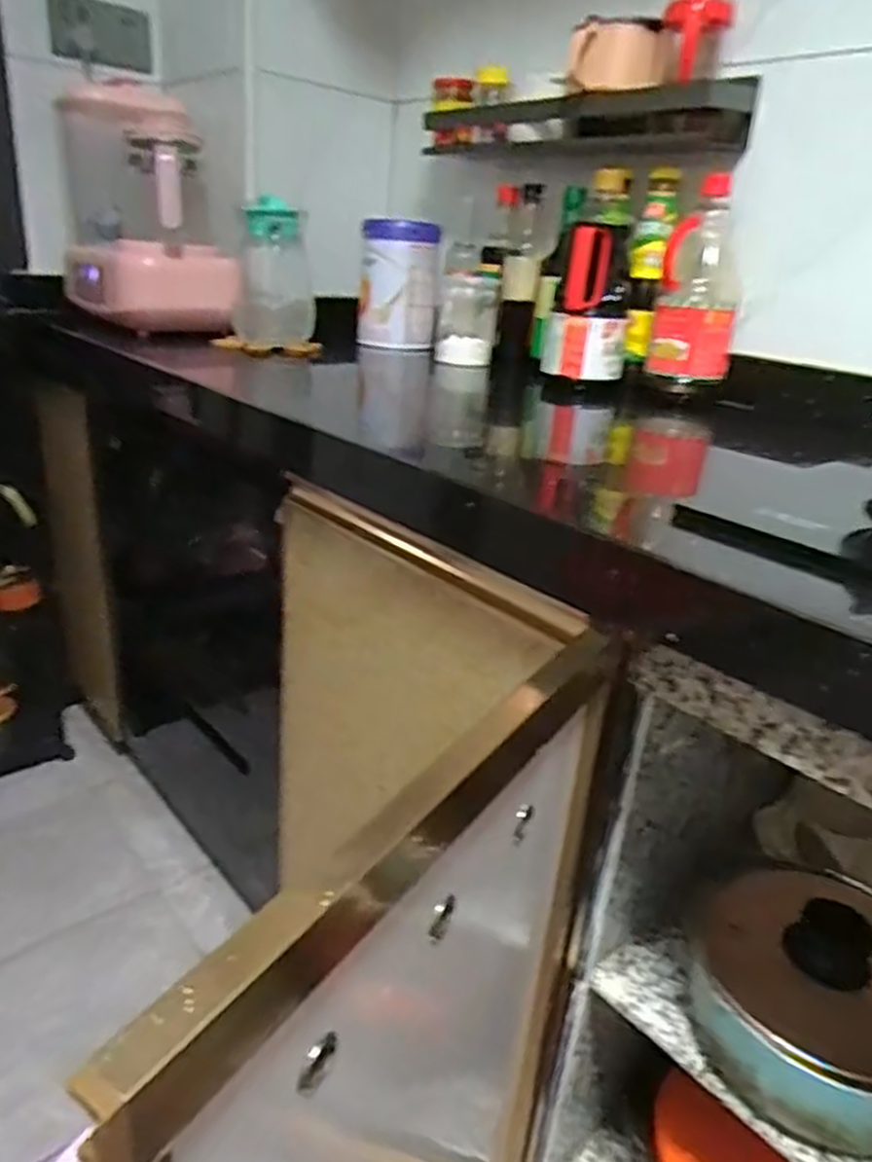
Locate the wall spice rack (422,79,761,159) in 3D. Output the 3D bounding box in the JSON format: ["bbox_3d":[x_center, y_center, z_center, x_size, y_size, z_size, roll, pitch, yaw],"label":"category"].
[{"bbox_3d":[0.180,-0.624,1.054,0.090,0.068,0.474,-18,32,-42],"label":"wall spice rack"}]

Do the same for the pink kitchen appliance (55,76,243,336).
[{"bbox_3d":[-0.435,-0.567,1.191,0.197,0.324,0.299,-12,29,-34],"label":"pink kitchen appliance"}]

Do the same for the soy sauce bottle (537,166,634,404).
[{"bbox_3d":[0.201,-0.371,0.997,0.102,0.264,0.117,8,24,8],"label":"soy sauce bottle"}]

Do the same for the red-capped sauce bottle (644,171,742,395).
[{"bbox_3d":[0.325,-0.355,0.955,0.096,0.240,0.098,11,24,15],"label":"red-capped sauce bottle"}]

